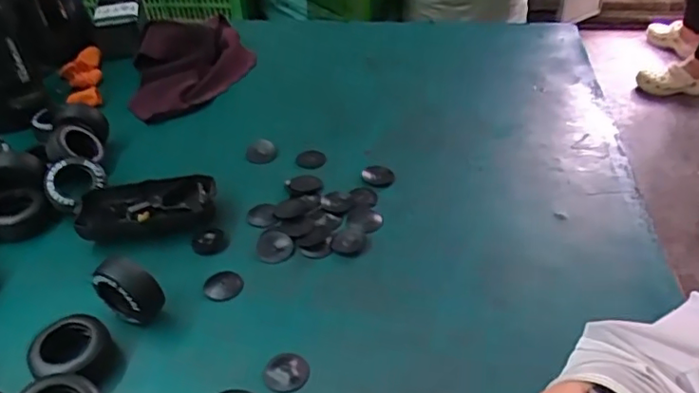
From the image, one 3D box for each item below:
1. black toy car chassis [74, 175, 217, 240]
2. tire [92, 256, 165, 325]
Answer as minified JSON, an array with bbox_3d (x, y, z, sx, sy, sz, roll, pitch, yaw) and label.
[{"bbox_3d":[-0.165,0.012,0.472,0.106,0.025,0.055,-9,40,-8],"label":"black toy car chassis"},{"bbox_3d":[-0.151,0.065,0.390,0.047,0.049,0.019,14,42,19],"label":"tire"}]

